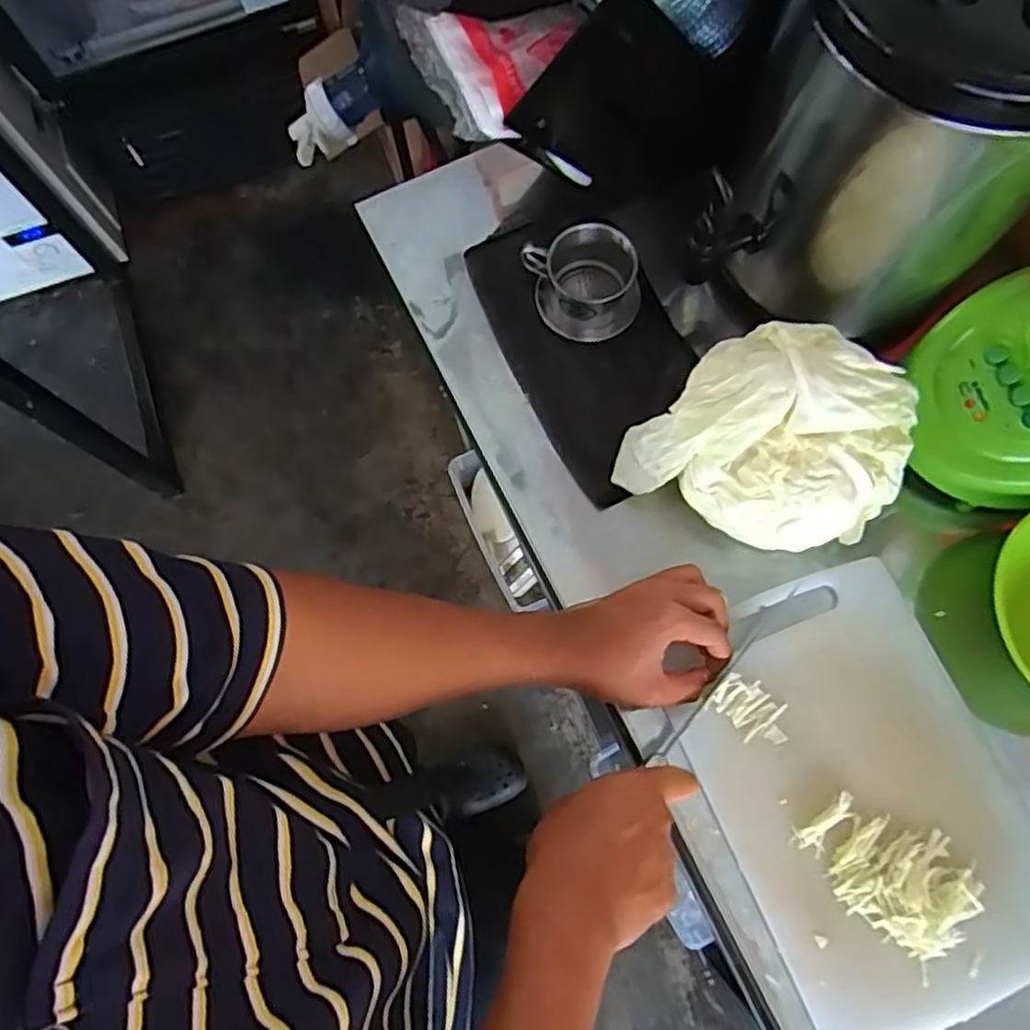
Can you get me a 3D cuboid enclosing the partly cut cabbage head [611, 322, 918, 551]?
[{"bbox_3d":[0.197,-0.053,0.534,0.169,0.097,0.165,0,74,1],"label":"partly cut cabbage head"}]

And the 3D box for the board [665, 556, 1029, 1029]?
[{"bbox_3d":[0.250,0.200,0.514,0.202,0.016,0.299,-23,75,-5],"label":"board"}]

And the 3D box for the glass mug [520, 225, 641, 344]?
[{"bbox_3d":[0.060,-0.199,0.604,0.082,0.065,0.079,-19,75,-4],"label":"glass mug"}]

